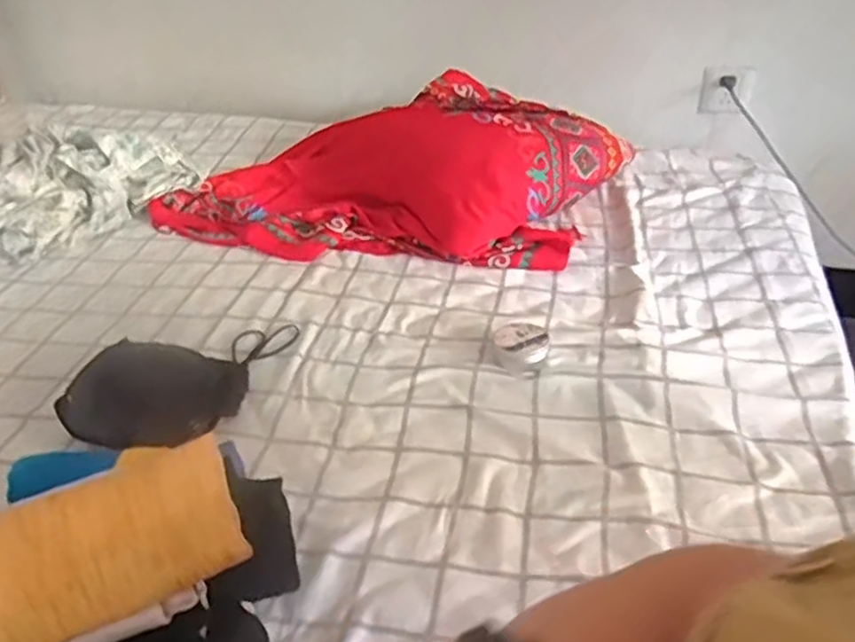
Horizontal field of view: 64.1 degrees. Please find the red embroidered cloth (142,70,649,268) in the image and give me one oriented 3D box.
[{"bbox_3d":[-0.058,-0.252,1.081,0.686,0.120,0.426,10,40,18],"label":"red embroidered cloth"}]

